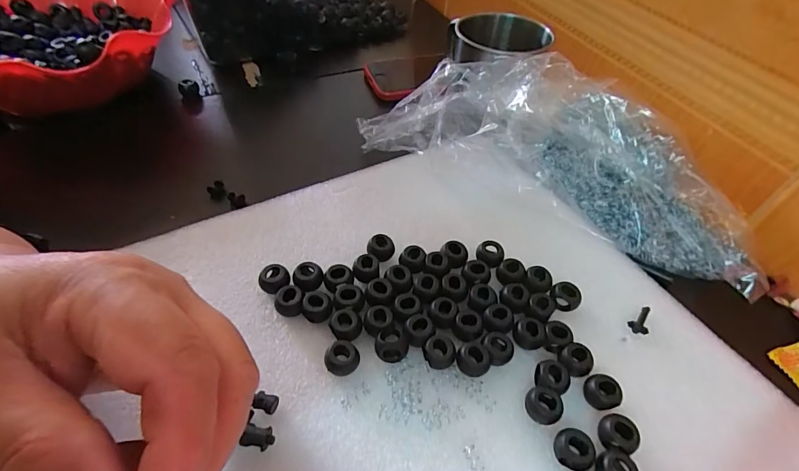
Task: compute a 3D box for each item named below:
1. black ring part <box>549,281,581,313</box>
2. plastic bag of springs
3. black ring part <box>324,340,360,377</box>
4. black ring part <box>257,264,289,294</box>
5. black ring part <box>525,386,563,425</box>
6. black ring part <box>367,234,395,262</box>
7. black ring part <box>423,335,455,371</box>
[{"bbox_3d":[0.101,0.037,0.246,0.017,0.010,0.014,37,56,25],"label":"black ring part"},{"bbox_3d":[0.117,-0.067,0.299,0.296,0.065,0.099,27,53,18],"label":"plastic bag of springs"},{"bbox_3d":[-0.030,0.064,0.211,0.017,0.010,0.015,-11,51,-13],"label":"black ring part"},{"bbox_3d":[-0.073,0.027,0.239,0.017,0.013,0.013,0,49,-4],"label":"black ring part"},{"bbox_3d":[0.072,0.086,0.204,0.017,0.011,0.016,2,49,-2],"label":"black ring part"},{"bbox_3d":[-0.012,0.009,0.260,0.017,0.014,0.014,4,49,0],"label":"black ring part"},{"bbox_3d":[0.022,0.062,0.216,0.016,0.009,0.016,2,49,-2],"label":"black ring part"}]

